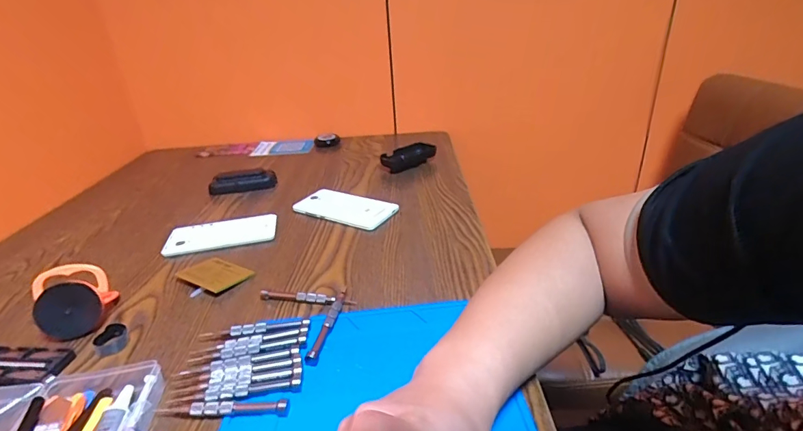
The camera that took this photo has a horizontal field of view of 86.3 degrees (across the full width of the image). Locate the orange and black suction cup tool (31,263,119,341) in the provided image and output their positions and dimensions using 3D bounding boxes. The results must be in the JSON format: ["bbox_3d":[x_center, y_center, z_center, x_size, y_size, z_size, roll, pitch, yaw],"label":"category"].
[{"bbox_3d":[-0.333,0.085,0.435,0.061,0.056,0.064,-11,28,-14],"label":"orange and black suction cup tool"}]

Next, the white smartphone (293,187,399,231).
[{"bbox_3d":[-0.087,-0.012,0.643,0.151,0.013,0.069,13,32,30],"label":"white smartphone"}]

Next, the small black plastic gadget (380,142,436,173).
[{"bbox_3d":[0.008,-0.110,0.809,0.105,0.029,0.057,-18,30,-26],"label":"small black plastic gadget"}]

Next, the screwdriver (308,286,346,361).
[{"bbox_3d":[-0.068,0.099,0.416,0.010,0.012,0.110,1,27,11],"label":"screwdriver"}]

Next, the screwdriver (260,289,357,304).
[{"bbox_3d":[-0.101,0.086,0.452,0.106,0.010,0.008,3,28,13],"label":"screwdriver"}]

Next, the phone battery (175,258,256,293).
[{"bbox_3d":[-0.216,0.068,0.503,0.074,0.004,0.052,16,28,28],"label":"phone battery"}]

